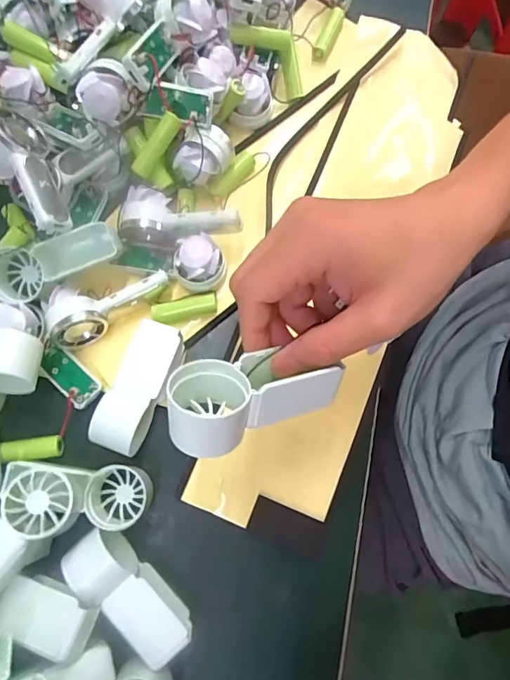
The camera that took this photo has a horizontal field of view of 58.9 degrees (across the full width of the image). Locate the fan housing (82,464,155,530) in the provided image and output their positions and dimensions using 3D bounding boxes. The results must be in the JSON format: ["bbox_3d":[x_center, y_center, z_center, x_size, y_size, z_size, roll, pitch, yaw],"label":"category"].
[{"bbox_3d":[-0.094,0.108,0.313,0.040,0.030,0.039,-36,80,-10],"label":"fan housing"}]

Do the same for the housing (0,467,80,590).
[{"bbox_3d":[-0.147,0.120,0.274,0.038,0.044,0.092,39,78,7],"label":"housing"}]

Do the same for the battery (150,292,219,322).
[{"bbox_3d":[-0.054,-0.025,0.348,0.050,0.014,0.017,-11,77,-5],"label":"battery"}]

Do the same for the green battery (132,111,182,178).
[{"bbox_3d":[-0.072,-0.143,0.332,0.010,0.012,0.050,43,109,8],"label":"green battery"}]

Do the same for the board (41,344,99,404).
[{"bbox_3d":[-0.139,0.026,0.336,0.048,0.009,0.020,40,78,8],"label":"board"}]

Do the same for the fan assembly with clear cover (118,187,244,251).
[{"bbox_3d":[-0.056,-0.092,0.347,0.090,0.038,0.034,7,76,0],"label":"fan assembly with clear cover"}]

